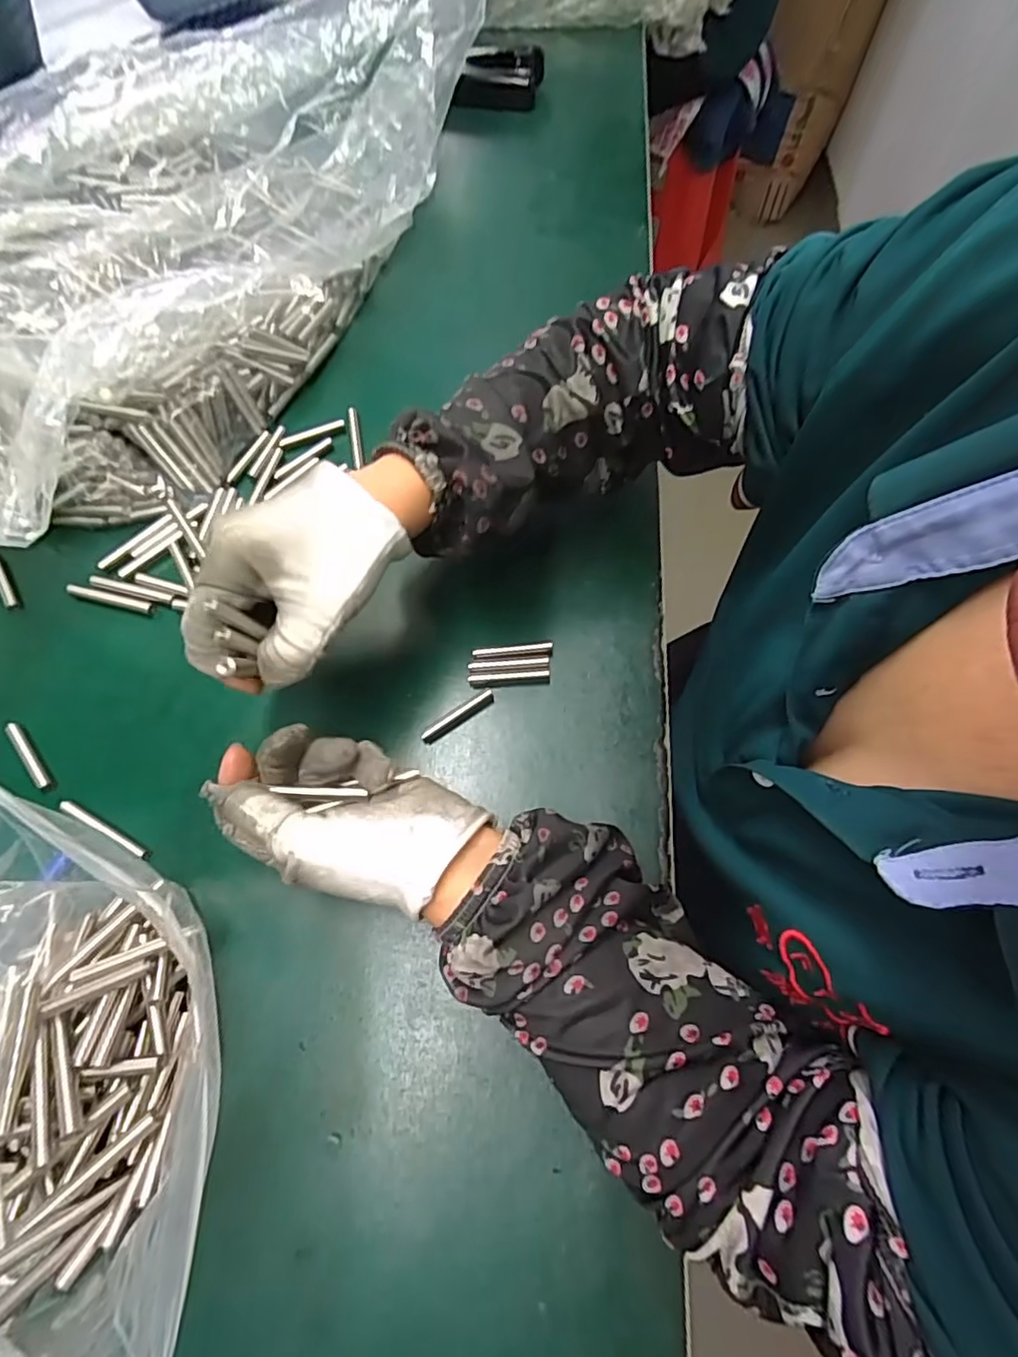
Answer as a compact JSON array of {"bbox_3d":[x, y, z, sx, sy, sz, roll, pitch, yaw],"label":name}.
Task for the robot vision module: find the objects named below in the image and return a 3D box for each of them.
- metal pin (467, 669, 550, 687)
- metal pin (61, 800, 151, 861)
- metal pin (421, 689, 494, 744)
[{"bbox_3d":[0.000,0.000,0.365,0.048,0.006,0.008,-4,67,-2],"label":"metal pin"},{"bbox_3d":[-0.218,0.081,0.326,0.059,0.008,0.005,27,68,9],"label":"metal pin"},{"bbox_3d":[-0.030,0.022,0.356,0.049,0.005,0.009,-33,71,-13],"label":"metal pin"}]

